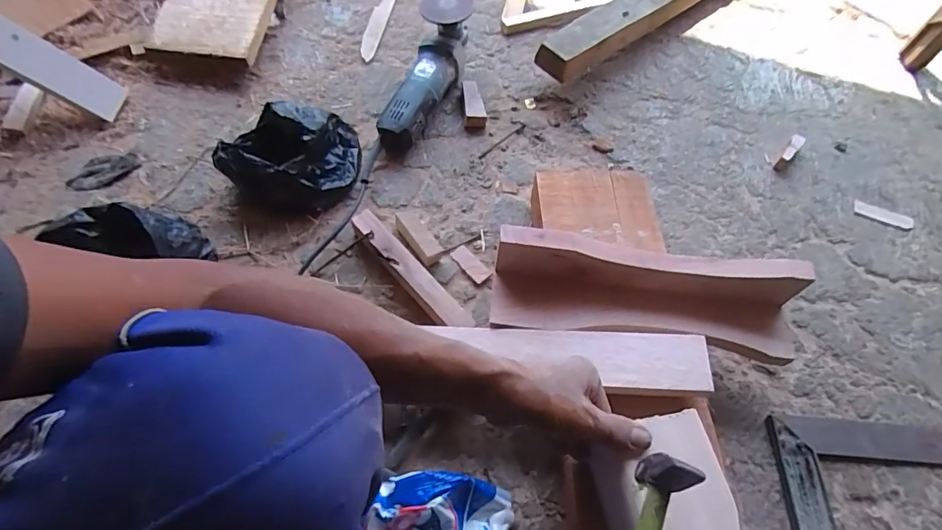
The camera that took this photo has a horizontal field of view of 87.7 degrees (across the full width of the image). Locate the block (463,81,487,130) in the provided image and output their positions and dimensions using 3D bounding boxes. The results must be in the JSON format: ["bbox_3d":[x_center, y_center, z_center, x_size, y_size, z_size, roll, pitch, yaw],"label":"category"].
[{"bbox_3d":[0.006,-0.259,0.798,0.034,0.023,0.094,-1,60,-3],"label":"block"}]

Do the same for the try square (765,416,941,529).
[{"bbox_3d":[0.508,0.245,0.530,0.348,0.012,0.152,1,60,-1],"label":"try square"}]

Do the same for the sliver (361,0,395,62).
[{"bbox_3d":[-0.171,-0.462,0.918,0.035,0.011,0.233,10,60,4],"label":"sliver"}]

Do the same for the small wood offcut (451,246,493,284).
[{"bbox_3d":[0.000,-0.001,0.659,0.025,0.010,0.061,-32,66,-19],"label":"small wood offcut"}]

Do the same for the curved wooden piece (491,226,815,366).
[{"bbox_3d":[0.185,0.031,0.519,0.315,0.071,0.085,6,60,1],"label":"curved wooden piece"}]

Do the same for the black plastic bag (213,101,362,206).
[{"bbox_3d":[-0.245,-0.150,0.681,0.163,0.101,0.142,-5,60,-5],"label":"black plastic bag"}]

